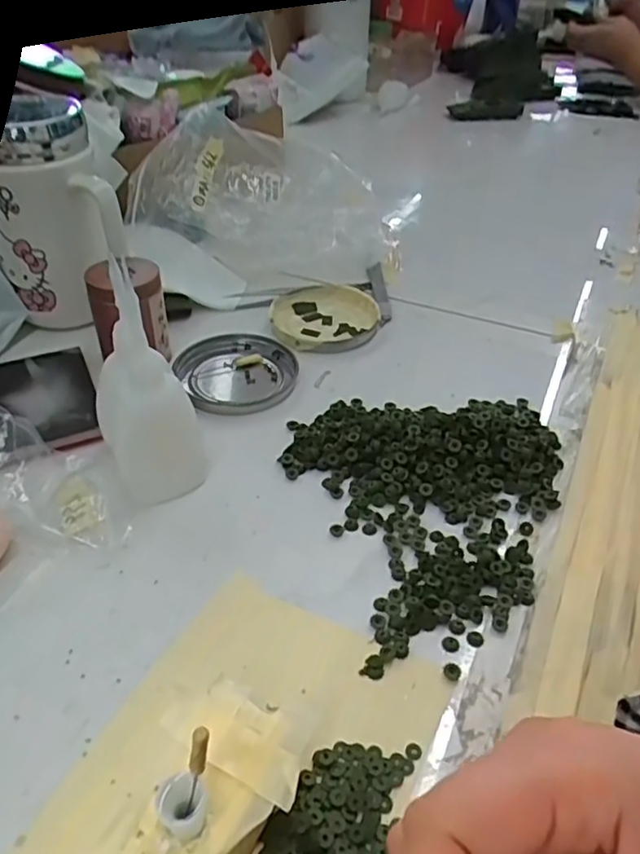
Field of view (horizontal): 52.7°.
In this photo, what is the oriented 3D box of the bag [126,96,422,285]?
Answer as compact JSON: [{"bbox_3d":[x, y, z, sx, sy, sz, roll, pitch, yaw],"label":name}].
[{"bbox_3d":[-0.038,-0.193,0.542,0.213,0.093,0.133,6,40,4],"label":"bag"}]

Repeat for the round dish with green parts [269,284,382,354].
[{"bbox_3d":[0.002,-0.082,0.476,0.078,0.010,0.079,2,40,-1],"label":"round dish with green parts"}]

